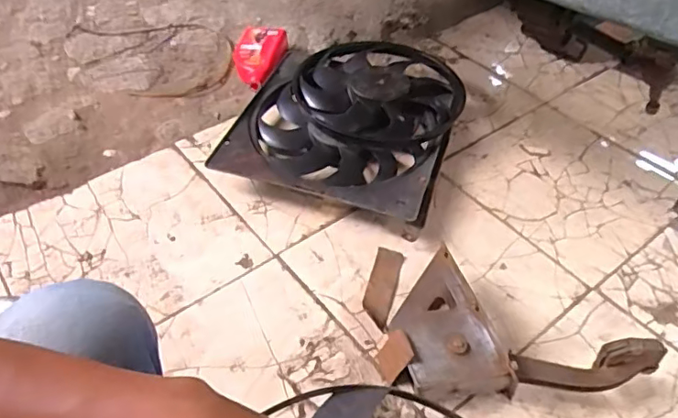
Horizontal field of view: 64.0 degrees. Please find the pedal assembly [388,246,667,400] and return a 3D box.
[{"bbox_3d":[0.255,0.229,0.825,0.356,0.109,0.223,29,52,24],"label":"pedal assembly"}]

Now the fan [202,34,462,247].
[{"bbox_3d":[0.026,-0.212,1.233,0.461,0.105,0.553,15,48,13],"label":"fan"}]

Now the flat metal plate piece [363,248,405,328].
[{"bbox_3d":[0.076,0.136,0.970,0.049,0.005,0.162,11,48,13],"label":"flat metal plate piece"}]

